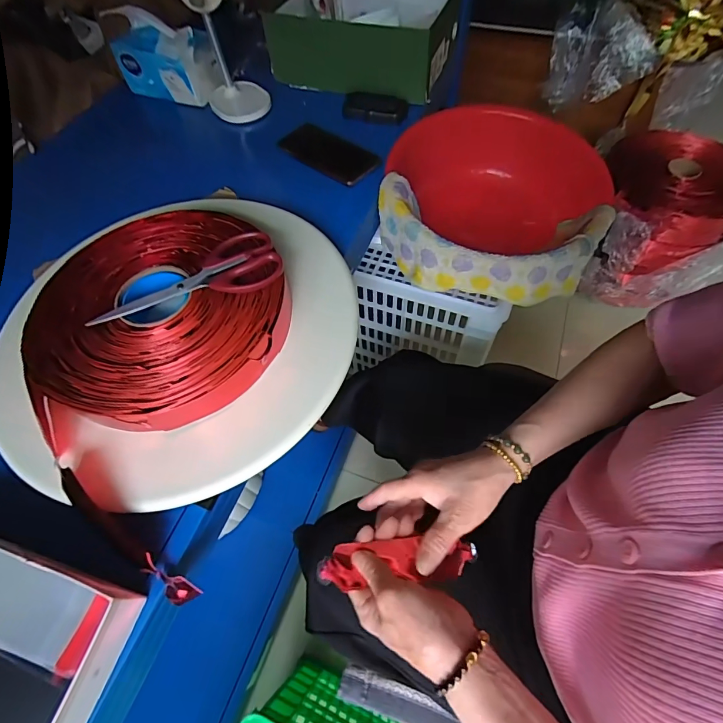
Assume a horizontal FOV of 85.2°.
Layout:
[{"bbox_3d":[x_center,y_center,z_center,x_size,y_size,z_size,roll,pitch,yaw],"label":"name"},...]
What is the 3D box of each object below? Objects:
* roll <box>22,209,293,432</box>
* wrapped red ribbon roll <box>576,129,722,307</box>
[{"bbox_3d":[-0.213,-0.056,0.434,0.257,0.056,0.255,-1,61,2],"label":"roll"},{"bbox_3d":[0.835,-0.388,1.107,0.361,0.306,0.349,-1,61,2],"label":"wrapped red ribbon roll"}]

